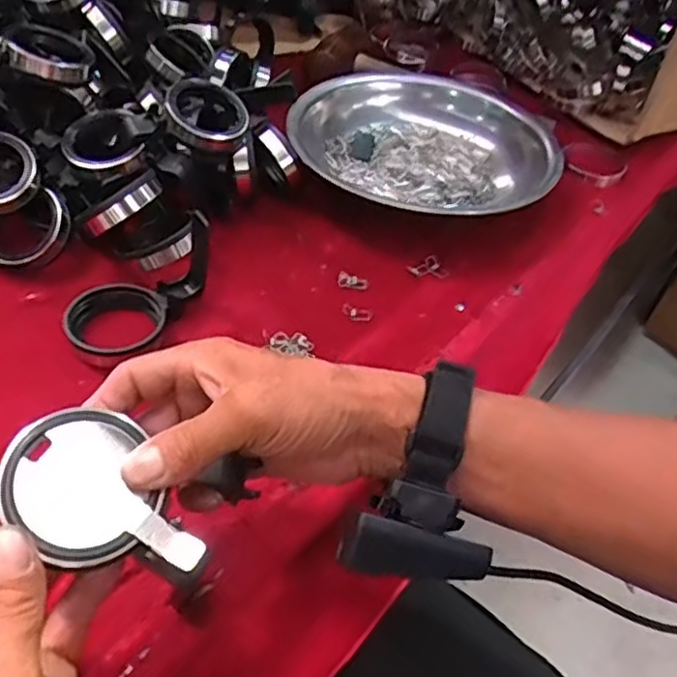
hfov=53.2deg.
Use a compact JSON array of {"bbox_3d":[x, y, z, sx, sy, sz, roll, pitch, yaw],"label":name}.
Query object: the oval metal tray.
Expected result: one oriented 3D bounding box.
[{"bbox_3d":[0.077,-0.172,0.625,0.239,0.064,0.201,17,47,9],"label":"oval metal tray"}]

